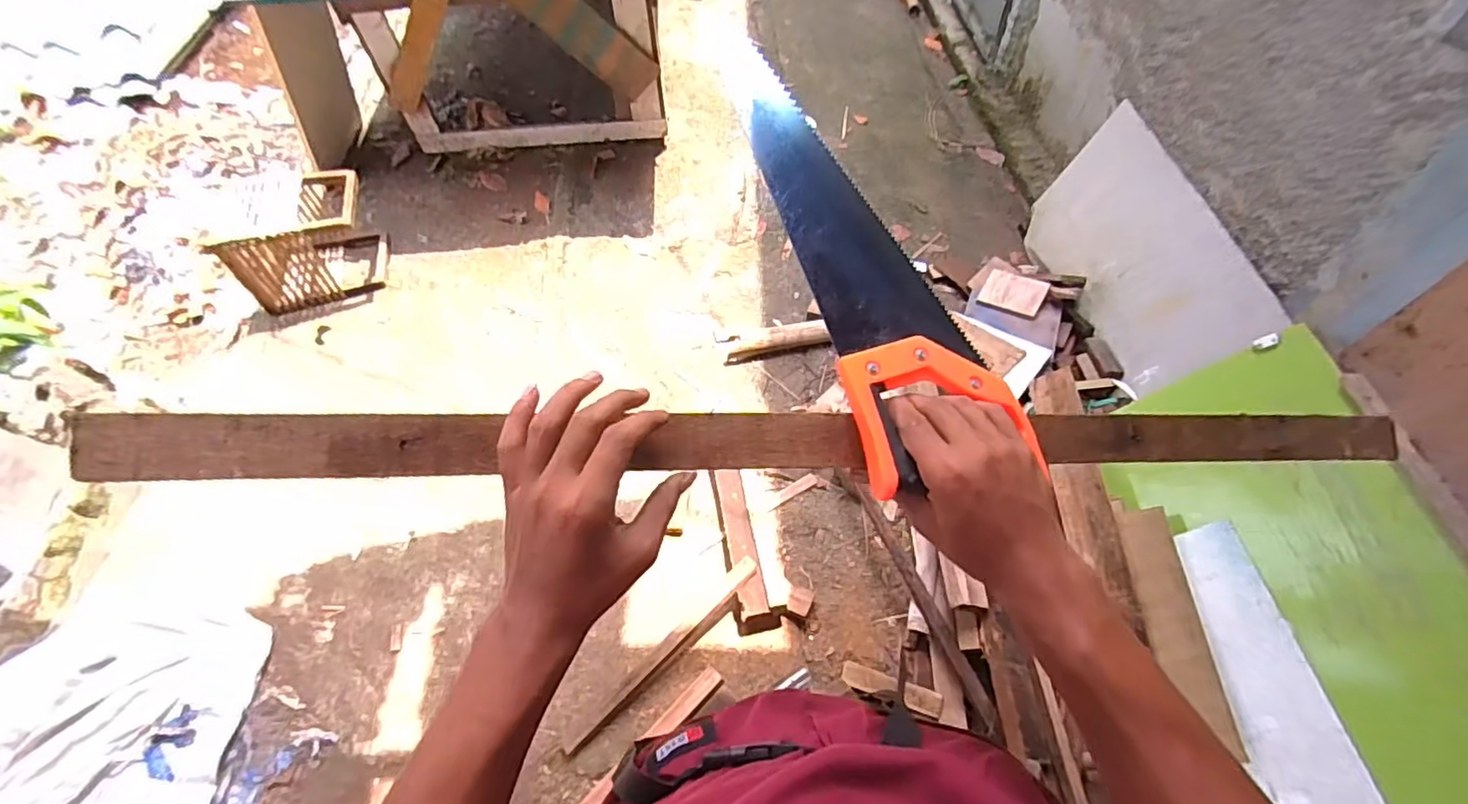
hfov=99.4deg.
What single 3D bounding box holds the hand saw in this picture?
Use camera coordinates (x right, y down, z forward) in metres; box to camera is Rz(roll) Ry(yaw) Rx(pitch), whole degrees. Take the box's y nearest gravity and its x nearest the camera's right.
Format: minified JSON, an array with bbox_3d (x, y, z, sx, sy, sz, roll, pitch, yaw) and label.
[{"bbox_3d":[0.085,-0.121,0.457,0.116,0.017,0.357,-20,76,-12],"label":"hand saw"}]

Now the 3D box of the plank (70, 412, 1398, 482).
[{"bbox_3d":[0.087,0.027,0.426,0.889,0.029,0.038,0,56,-12],"label":"plank"}]

